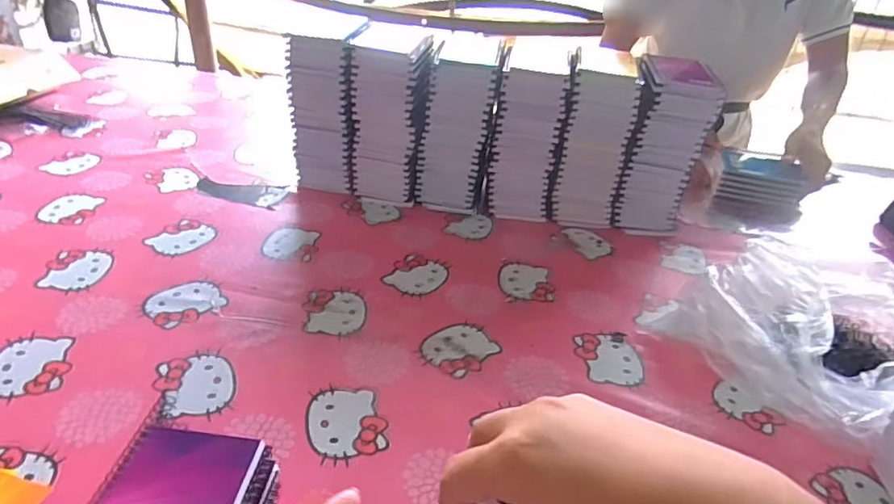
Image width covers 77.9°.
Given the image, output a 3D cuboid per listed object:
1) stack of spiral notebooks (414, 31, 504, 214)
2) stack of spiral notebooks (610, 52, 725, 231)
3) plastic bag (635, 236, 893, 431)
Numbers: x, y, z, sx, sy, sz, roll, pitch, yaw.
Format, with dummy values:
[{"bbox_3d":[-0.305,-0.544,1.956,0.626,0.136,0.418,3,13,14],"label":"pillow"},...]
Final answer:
[{"bbox_3d":[0.017,-0.199,0.845,0.100,0.252,0.119,9,35,3],"label":"stack of spiral notebooks"},{"bbox_3d":[0.320,-0.159,0.827,0.108,0.242,0.117,14,35,11],"label":"stack of spiral notebooks"},{"bbox_3d":[0.415,0.066,0.657,0.273,0.094,0.251,-21,43,-34],"label":"plastic bag"}]

